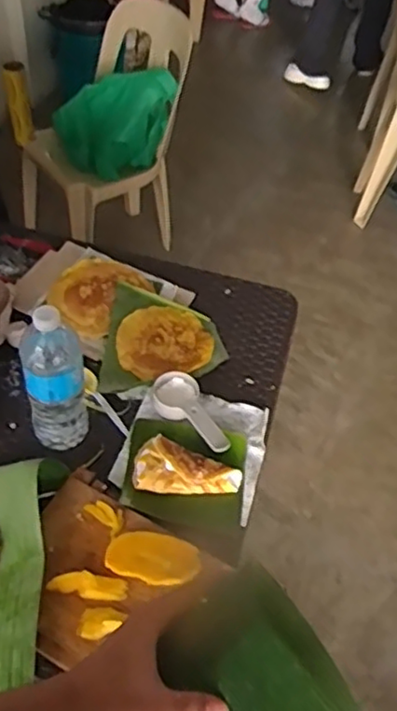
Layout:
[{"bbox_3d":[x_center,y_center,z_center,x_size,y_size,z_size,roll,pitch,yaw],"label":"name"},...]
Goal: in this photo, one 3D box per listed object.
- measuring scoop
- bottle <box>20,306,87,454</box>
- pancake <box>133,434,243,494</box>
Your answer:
[{"bbox_3d":[-0.007,0.087,0.957,0.072,0.031,0.162,-32,60,-27],"label":"measuring scoop"},{"bbox_3d":[-0.194,0.037,0.844,0.086,0.251,0.068,-16,54,-17],"label":"bottle"},{"bbox_3d":[-0.015,0.157,0.905,0.151,0.018,0.089,4,51,-2],"label":"pancake"}]

